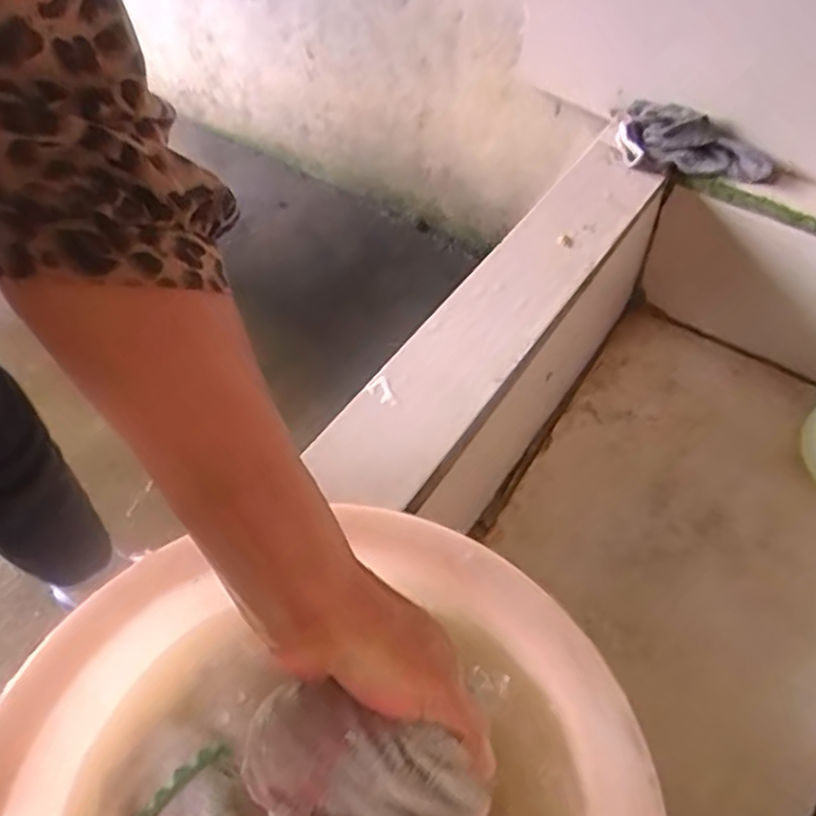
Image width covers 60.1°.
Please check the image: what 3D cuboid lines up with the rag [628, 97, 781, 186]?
[{"bbox_3d":[0.337,-0.321,0.855,0.084,0.046,0.190,-37,62,-23],"label":"rag"}]

